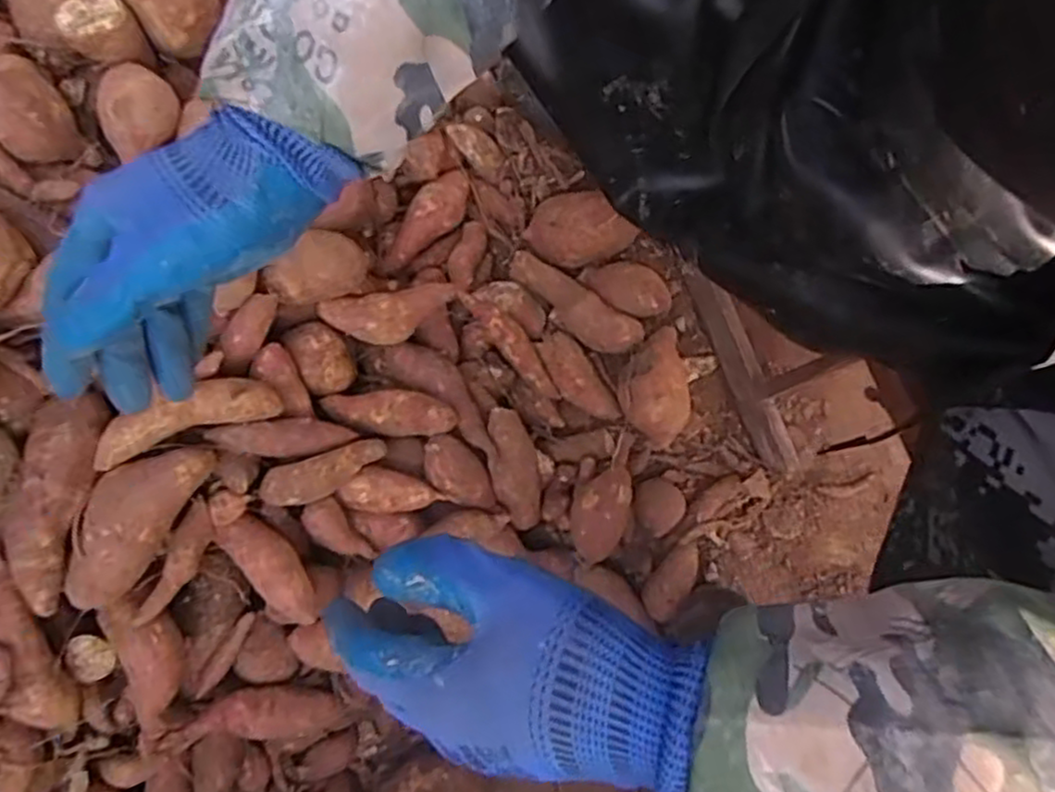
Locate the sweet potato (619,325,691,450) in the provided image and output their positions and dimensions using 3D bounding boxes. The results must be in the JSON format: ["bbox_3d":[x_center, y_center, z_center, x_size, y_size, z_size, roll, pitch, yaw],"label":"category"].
[{"bbox_3d":[0.126,-0.011,0.740,0.068,0.058,0.119,-5,80,-1],"label":"sweet potato"}]

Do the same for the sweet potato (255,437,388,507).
[{"bbox_3d":[-0.170,0.063,0.611,0.106,0.024,0.034,-23,80,-25],"label":"sweet potato"}]

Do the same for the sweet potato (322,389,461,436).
[{"bbox_3d":[-0.125,0.015,0.664,0.120,0.035,0.039,10,80,2],"label":"sweet potato"}]

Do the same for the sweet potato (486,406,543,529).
[{"bbox_3d":[-0.012,0.070,0.688,0.045,0.034,0.130,-15,117,-2],"label":"sweet potato"}]

